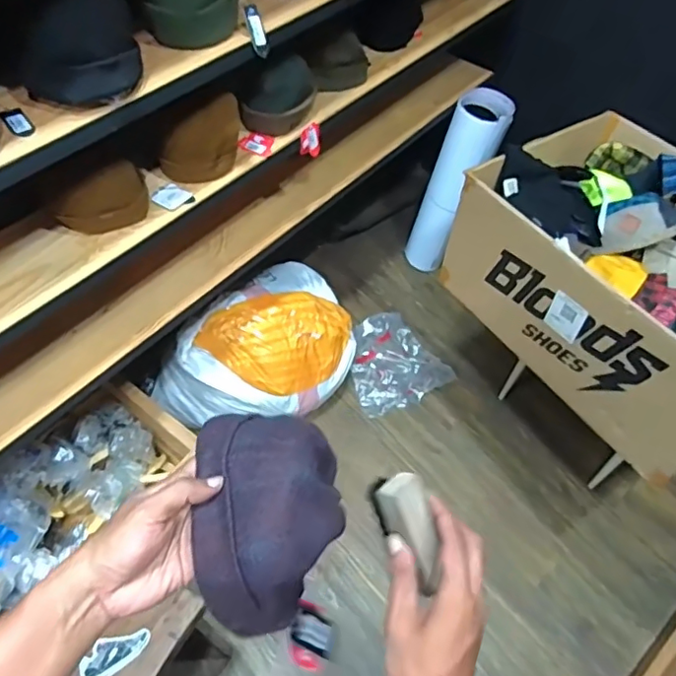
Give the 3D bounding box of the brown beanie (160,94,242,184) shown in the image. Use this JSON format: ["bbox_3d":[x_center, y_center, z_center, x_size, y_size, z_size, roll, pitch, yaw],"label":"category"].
[{"bbox_3d":[-0.231,-0.336,0.983,0.148,0.125,0.081,-28,61,-22],"label":"brown beanie"}]

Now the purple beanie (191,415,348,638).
[{"bbox_3d":[-0.055,0.143,0.473,0.118,0.081,0.164,-6,55,-9],"label":"purple beanie"}]

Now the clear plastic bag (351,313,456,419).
[{"bbox_3d":[0.154,0.075,1.775,0.277,0.045,0.308,-25,60,-20],"label":"clear plastic bag"}]

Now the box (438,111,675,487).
[{"bbox_3d":[0.658,-0.144,1.250,0.550,0.286,0.694,-31,62,-23],"label":"box"}]

